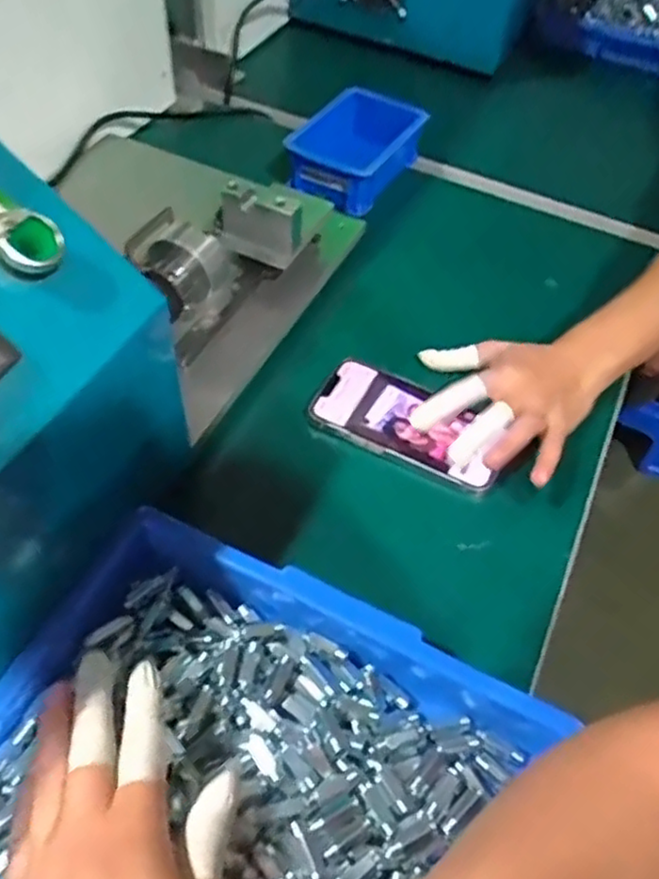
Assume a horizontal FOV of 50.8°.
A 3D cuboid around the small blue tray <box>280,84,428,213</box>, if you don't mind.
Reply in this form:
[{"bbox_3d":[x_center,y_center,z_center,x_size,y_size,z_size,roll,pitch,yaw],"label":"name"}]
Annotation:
[{"bbox_3d":[0.024,-0.302,0.720,0.104,0.054,0.137,29,55,16],"label":"small blue tray"}]

